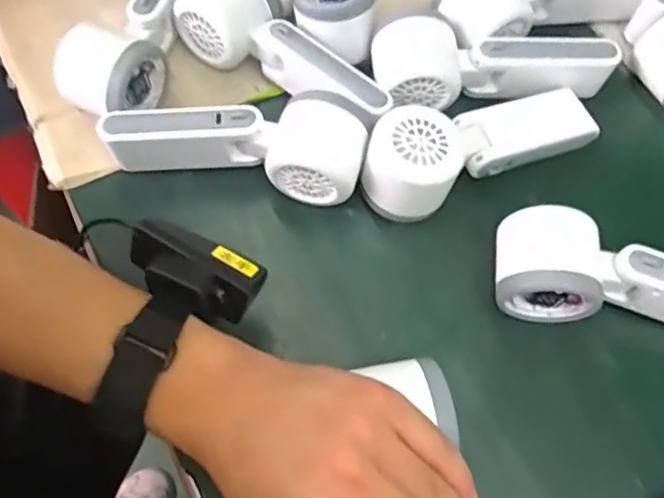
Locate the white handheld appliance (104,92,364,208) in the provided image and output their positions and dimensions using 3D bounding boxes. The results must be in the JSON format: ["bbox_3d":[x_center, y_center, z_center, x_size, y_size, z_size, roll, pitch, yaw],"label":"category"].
[{"bbox_3d":[-0.063,-0.070,0.400,0.167,0.053,0.054,11,65,3],"label":"white handheld appliance"}]

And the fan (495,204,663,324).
[{"bbox_3d":[0.177,0.020,0.364,0.160,0.057,0.054,10,65,2],"label":"fan"}]

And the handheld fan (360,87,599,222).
[{"bbox_3d":[0.097,-0.071,0.406,0.168,0.056,0.058,-24,68,-13],"label":"handheld fan"}]

